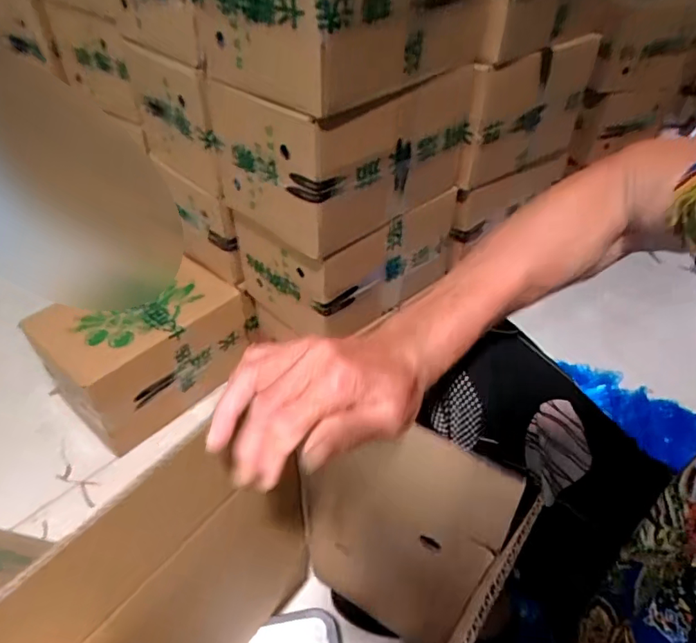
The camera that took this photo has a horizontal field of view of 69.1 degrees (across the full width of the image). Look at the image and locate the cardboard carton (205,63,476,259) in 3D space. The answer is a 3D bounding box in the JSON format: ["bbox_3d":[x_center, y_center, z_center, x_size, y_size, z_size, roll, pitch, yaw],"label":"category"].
[{"bbox_3d":[0.004,-0.260,0.721,0.218,0.170,0.316,33,50,30],"label":"cardboard carton"}]

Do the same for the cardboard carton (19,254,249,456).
[{"bbox_3d":[-0.337,0.050,0.881,0.294,0.185,0.185,-32,51,-32],"label":"cardboard carton"}]

